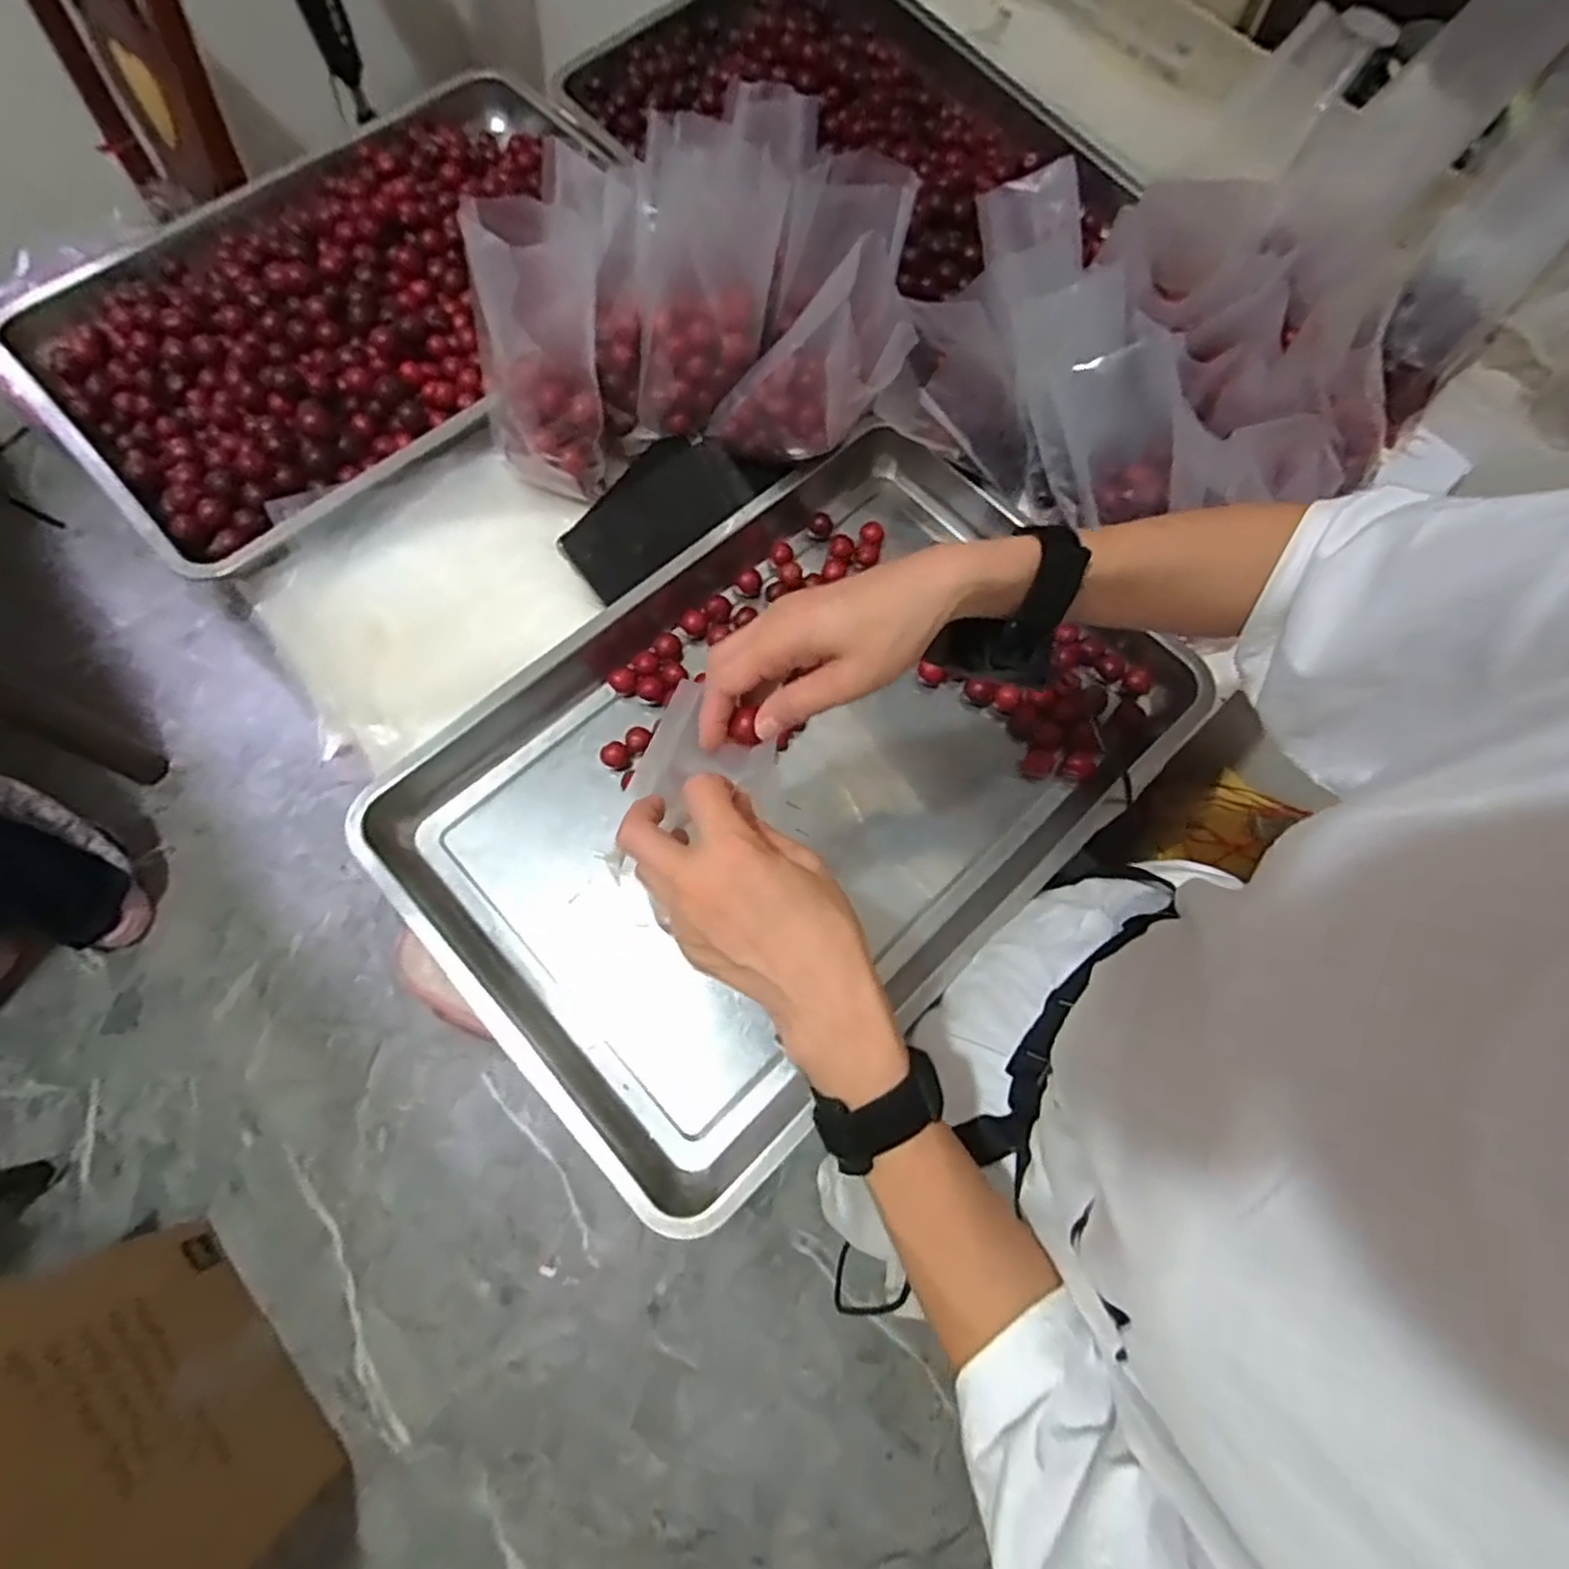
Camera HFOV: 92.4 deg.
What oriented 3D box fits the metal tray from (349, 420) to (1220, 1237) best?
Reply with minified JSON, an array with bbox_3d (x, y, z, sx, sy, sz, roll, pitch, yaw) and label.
[{"bbox_3d":[0.013,-0.019,0.616,0.593,0.070,0.407,-41,77,-15],"label":"metal tray"}]

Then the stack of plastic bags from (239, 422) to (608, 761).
[{"bbox_3d":[-0.306,-0.171,0.652,0.263,0.028,0.230,-39,77,-14],"label":"stack of plastic bags"}]

